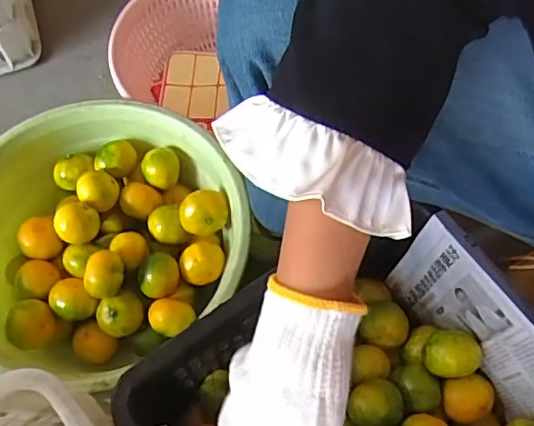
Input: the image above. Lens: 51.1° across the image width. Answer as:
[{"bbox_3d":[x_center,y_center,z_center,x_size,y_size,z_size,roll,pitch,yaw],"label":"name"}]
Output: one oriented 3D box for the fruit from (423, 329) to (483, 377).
[{"bbox_3d":[0.187,0.145,0.568,0.053,0.052,0.040,-2,65,-2],"label":"fruit"}]

